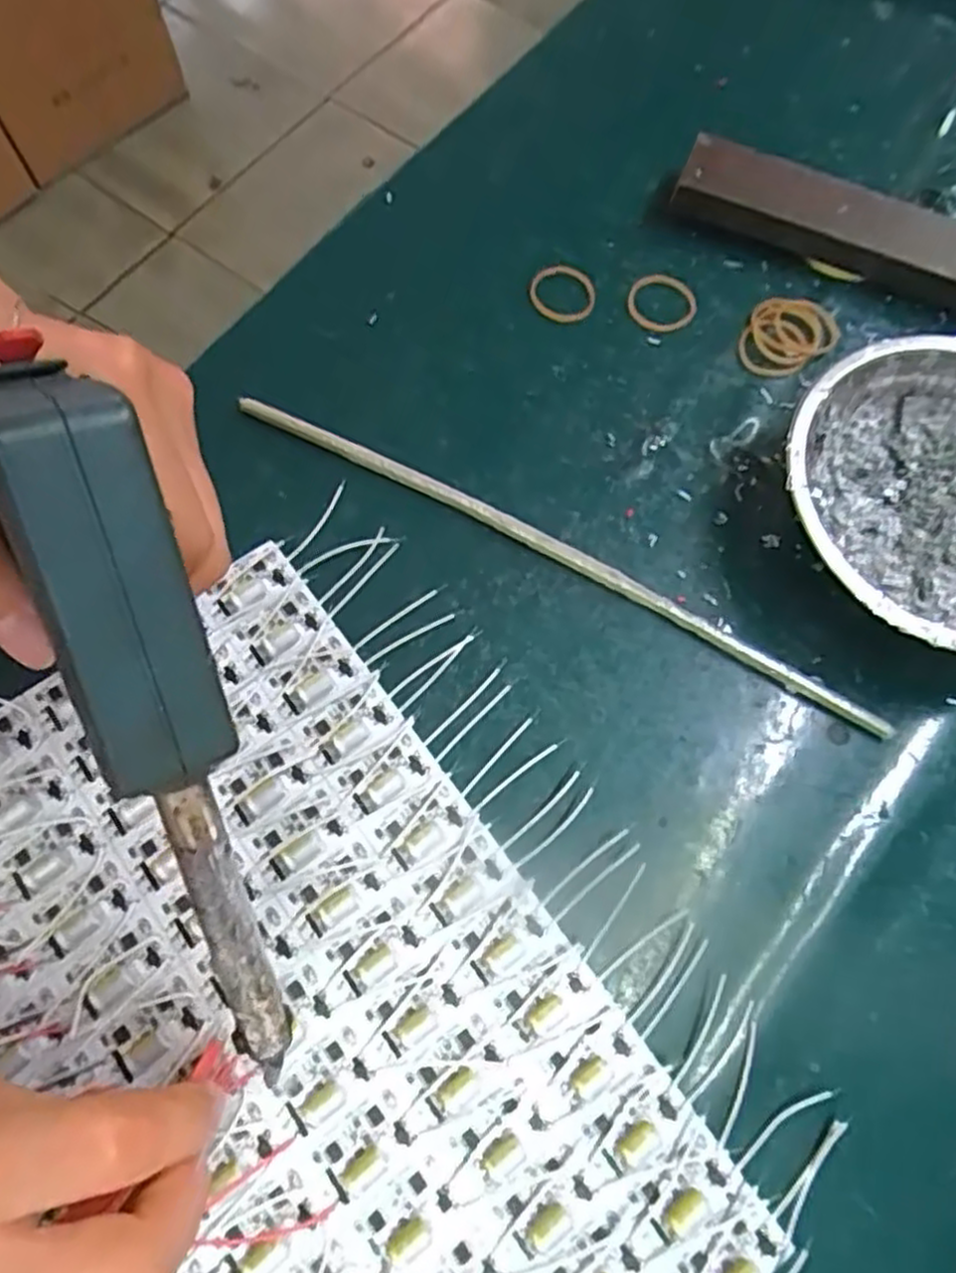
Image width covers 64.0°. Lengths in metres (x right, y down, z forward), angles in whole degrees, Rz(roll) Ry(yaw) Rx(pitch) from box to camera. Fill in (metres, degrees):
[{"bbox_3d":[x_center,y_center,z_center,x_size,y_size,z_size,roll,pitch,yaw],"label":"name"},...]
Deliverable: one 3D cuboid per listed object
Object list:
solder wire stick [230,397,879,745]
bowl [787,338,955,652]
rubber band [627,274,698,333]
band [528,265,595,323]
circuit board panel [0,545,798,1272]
[{"bbox_3d":[0.029,-0.033,0.299,0.278,0.007,0.010,28,72,7],"label":"solder wire stick"},{"bbox_3d":[0.177,-0.047,0.290,0.122,0.041,0.122,1,70,-2],"label":"bowl"},{"bbox_3d":[0.082,-0.149,0.342,0.031,0.007,0.028,19,71,4],"label":"rubber band"},{"bbox_3d":[0.039,-0.154,0.342,0.029,0.008,0.028,1,70,-2],"label":"band"},{"bbox_3d":[-0.087,0.142,0.234,0.242,0.010,0.281,-34,75,-13],"label":"circuit board panel"}]

